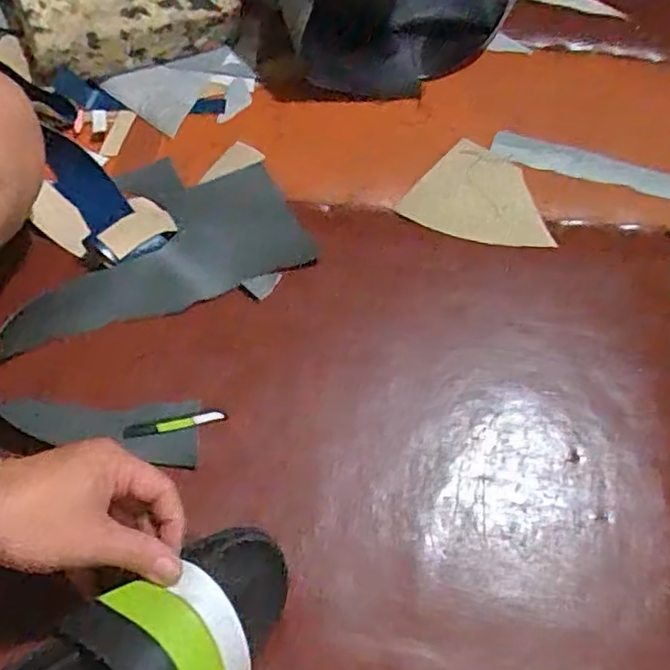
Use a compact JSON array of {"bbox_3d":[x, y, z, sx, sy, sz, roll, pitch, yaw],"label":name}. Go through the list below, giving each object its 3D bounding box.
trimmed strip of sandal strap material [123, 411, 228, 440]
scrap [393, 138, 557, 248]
[{"bbox_3d":[-0.125,0.070,0.520,0.080,0.004,0.010,-9,63,-8],"label":"trimmed strip of sandal strap material"},{"bbox_3d":[0.145,-0.126,0.630,0.132,0.005,0.114,31,65,13],"label":"scrap"}]

